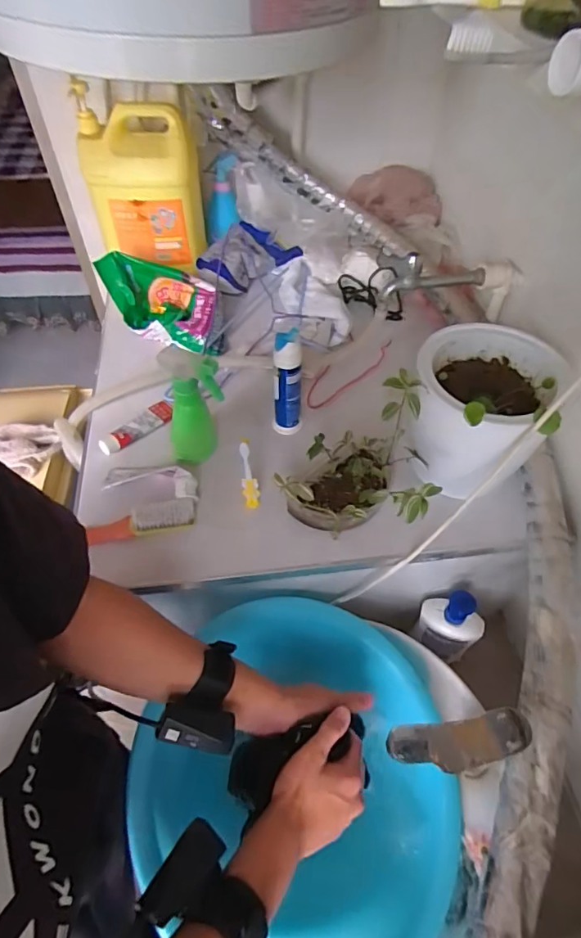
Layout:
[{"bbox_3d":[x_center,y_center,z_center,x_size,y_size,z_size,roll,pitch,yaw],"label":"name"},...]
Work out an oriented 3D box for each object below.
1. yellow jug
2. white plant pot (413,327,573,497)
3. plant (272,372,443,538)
[{"bbox_3d":[-0.259,-0.493,0.887,0.191,0.225,0.110,10,52,6],"label":"yellow jug"},{"bbox_3d":[0.235,-0.067,0.650,0.162,0.155,0.184,16,53,11],"label":"white plant pot"},{"bbox_3d":[0.081,-0.009,0.625,0.180,0.170,0.144,11,52,7],"label":"plant"}]

